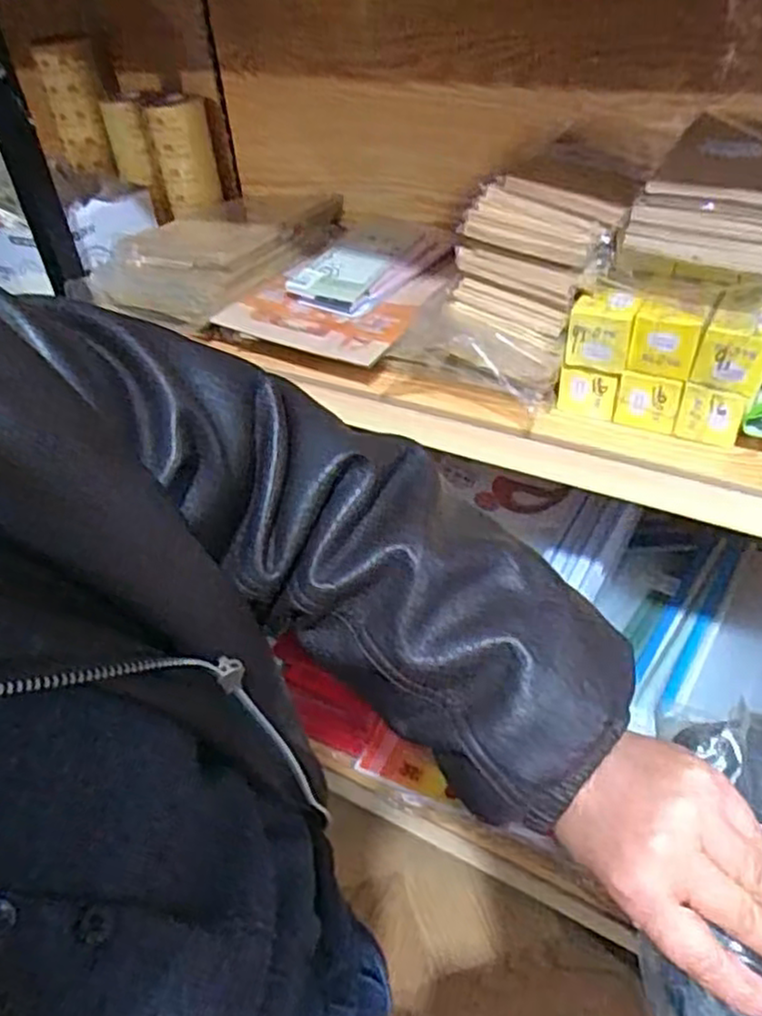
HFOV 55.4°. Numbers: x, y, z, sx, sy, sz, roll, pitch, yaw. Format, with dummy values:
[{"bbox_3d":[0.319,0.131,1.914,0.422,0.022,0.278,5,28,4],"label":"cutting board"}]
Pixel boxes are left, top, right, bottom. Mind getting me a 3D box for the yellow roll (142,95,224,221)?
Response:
[{"bbox_3d":[-0.274,-0.494,1.021,0.079,0.143,0.109,-11,41,-7],"label":"yellow roll"}]

